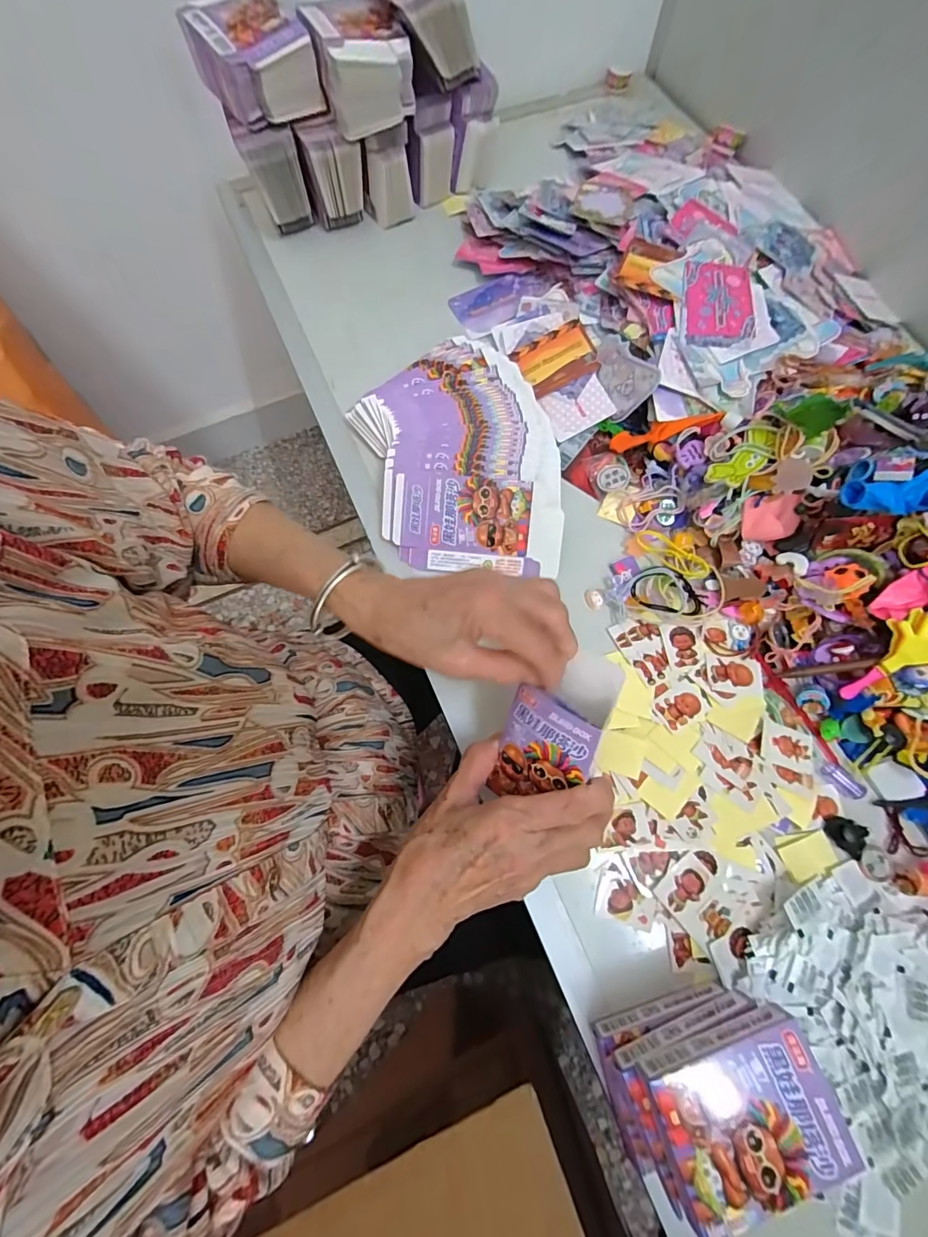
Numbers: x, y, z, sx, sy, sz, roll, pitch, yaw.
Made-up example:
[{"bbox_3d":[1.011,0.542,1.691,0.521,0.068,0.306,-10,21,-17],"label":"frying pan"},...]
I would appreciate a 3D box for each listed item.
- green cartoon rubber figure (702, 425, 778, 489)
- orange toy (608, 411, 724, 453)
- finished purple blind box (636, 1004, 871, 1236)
[{"bbox_3d":[0.237,-0.135,0.386,0.062,0.005,0.029,-43,74,6],"label":"green cartoon rubber figure"},{"bbox_3d":[0.183,-0.172,0.418,0.093,0.013,0.022,-7,69,26],"label":"orange toy"},{"bbox_3d":[0.150,0.264,0.242,0.093,0.020,0.065,-18,73,-6],"label":"finished purple blind box"}]

